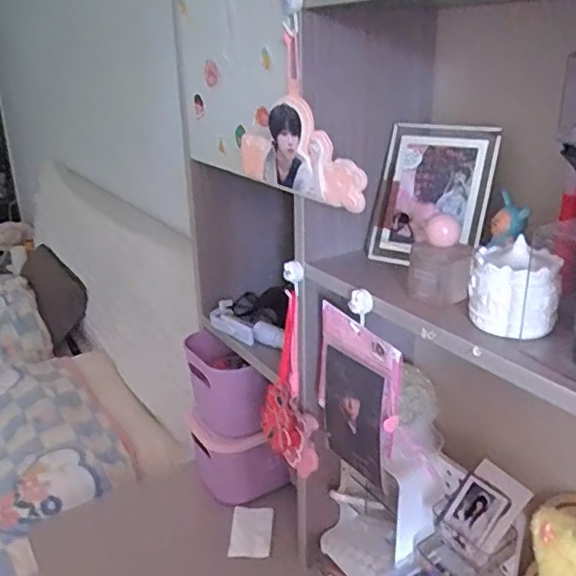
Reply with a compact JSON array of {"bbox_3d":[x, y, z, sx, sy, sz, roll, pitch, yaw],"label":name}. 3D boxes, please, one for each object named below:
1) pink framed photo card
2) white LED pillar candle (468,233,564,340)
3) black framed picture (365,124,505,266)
[{"bbox_3d":[0.072,0.123,0.679,0.017,0.192,0.130,-14,35,-31],"label":"pink framed photo card"},{"bbox_3d":[0.200,0.000,0.525,0.075,0.071,0.075,7,23,19],"label":"white LED pillar candle"},{"bbox_3d":[0.172,-0.108,0.702,0.133,0.170,0.026,16,6,33],"label":"black framed picture"}]

